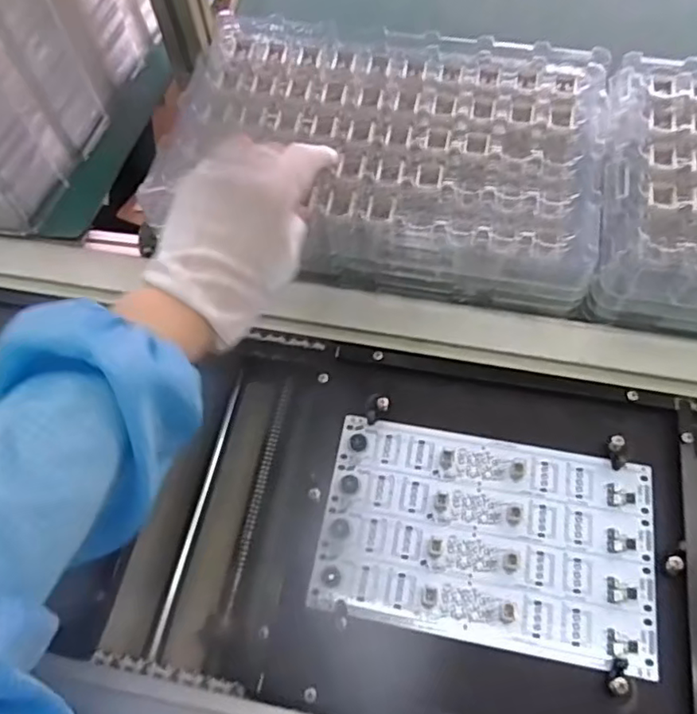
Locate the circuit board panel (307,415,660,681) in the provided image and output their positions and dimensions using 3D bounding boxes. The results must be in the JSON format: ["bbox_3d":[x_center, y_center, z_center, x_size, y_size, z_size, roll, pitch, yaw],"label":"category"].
[{"bbox_3d":[0.090,0.115,0.391,0.208,0.004,0.128,9,63,8],"label":"circuit board panel"}]

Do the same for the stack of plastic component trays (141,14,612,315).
[{"bbox_3d":[0.029,-0.163,0.489,0.332,0.062,0.215,10,63,8],"label":"stack of plastic component trays"}]

